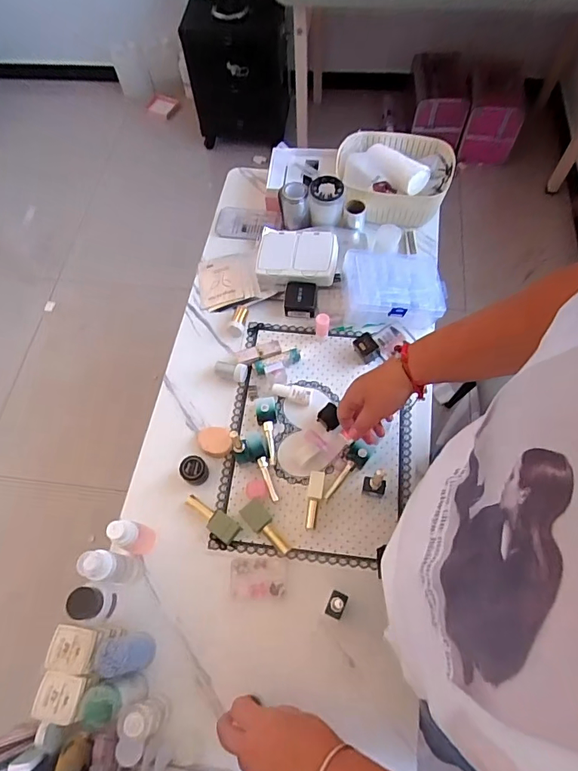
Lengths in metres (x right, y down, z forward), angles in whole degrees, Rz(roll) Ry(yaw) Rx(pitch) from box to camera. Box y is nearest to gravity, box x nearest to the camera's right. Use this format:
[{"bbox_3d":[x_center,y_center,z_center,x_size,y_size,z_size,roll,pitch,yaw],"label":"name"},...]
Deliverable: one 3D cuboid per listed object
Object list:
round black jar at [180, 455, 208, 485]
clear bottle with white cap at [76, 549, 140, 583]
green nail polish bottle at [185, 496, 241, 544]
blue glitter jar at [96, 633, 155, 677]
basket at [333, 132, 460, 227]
[{"bbox_3d":[-0.143,0.130,0.705,0.039,0.036,0.040,-1,64,2],"label":"round black jar"},{"bbox_3d":[-0.226,0.233,0.597,0.030,0.134,0.034,3,65,4],"label":"clear bottle with white cap"},{"bbox_3d":[-0.112,0.189,0.672,0.091,0.021,0.031,36,71,18],"label":"green nail polish bottle"},{"bbox_3d":[-0.202,0.332,0.577,0.041,0.095,0.041,-1,64,2],"label":"blue glitter jar"},{"bbox_3d":[0.197,-0.394,0.889,0.211,0.080,0.164,8,65,6],"label":"basket"}]

